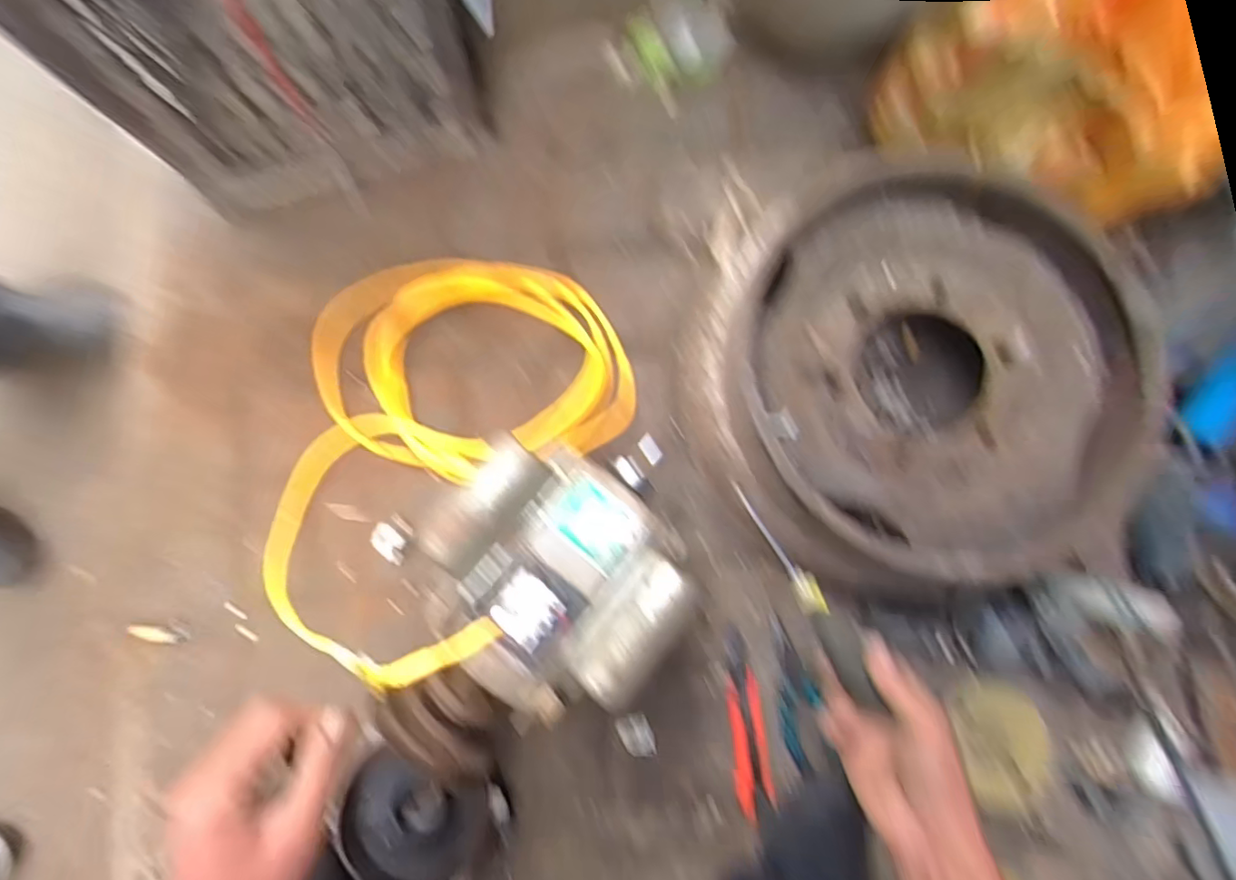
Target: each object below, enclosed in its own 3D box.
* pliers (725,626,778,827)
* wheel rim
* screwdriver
[{"bbox_3d":[0.132,0.292,0.567,0.042,0.020,0.179,-9,82,-1],"label":"pliers"},{"bbox_3d":[0.298,-0.060,0.533,0.426,0.111,0.392,0,82,0],"label":"wheel rim"},{"bbox_3d":[0.152,0.120,0.445,0.025,0.028,0.186,-28,75,-4],"label":"screwdriver"}]

